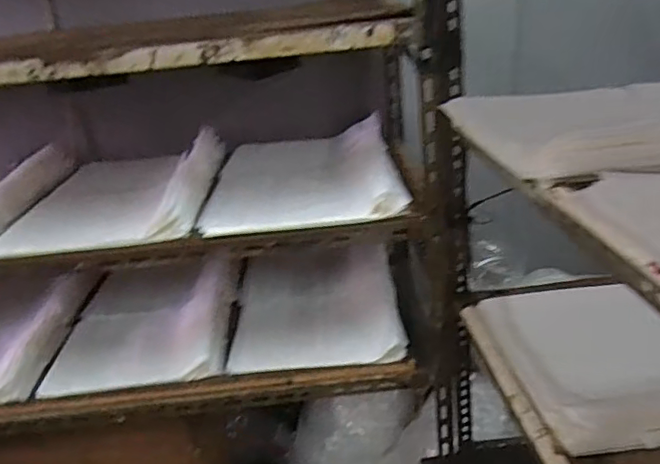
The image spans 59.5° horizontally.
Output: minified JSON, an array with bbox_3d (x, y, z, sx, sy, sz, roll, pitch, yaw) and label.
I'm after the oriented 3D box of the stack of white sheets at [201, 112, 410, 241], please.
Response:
[{"bbox_3d":[-0.056,-0.138,1.214,0.362,0.069,0.589,-5,24,1],"label":"stack of white sheets"}]

